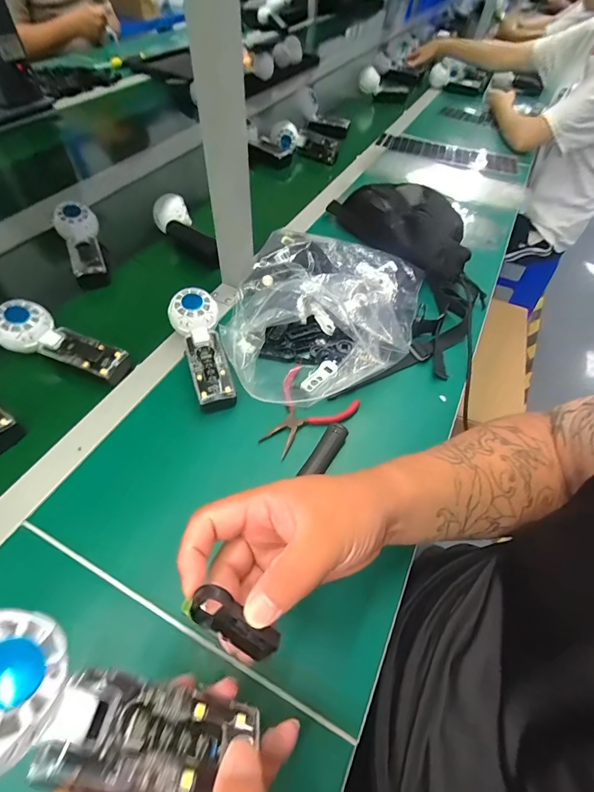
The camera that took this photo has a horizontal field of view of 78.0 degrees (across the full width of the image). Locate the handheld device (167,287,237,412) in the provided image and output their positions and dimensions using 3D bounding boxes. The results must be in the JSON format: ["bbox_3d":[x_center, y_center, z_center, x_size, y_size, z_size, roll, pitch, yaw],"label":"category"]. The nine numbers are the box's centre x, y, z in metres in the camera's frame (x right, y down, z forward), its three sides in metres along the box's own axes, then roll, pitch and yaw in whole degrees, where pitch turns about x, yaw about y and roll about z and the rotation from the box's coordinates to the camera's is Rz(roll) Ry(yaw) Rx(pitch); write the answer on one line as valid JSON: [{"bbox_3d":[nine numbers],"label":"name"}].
[{"bbox_3d":[-0.120,-0.059,0.463,0.064,0.057,0.163,-12,56,-14],"label":"handheld device"}]

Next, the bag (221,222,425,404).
[{"bbox_3d":[0.036,-0.128,0.512,0.258,0.066,0.330,17,54,7],"label":"bag"}]

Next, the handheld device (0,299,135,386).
[{"bbox_3d":[-0.287,-0.065,0.450,0.163,0.049,0.056,20,55,9],"label":"handheld device"}]

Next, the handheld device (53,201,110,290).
[{"bbox_3d":[-0.337,-0.244,0.583,0.063,0.053,0.158,-24,60,-21],"label":"handheld device"}]

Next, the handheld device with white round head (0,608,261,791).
[{"bbox_3d":[-0.097,0.159,0.180,0.164,0.033,0.055,39,51,-23],"label":"handheld device with white round head"}]

